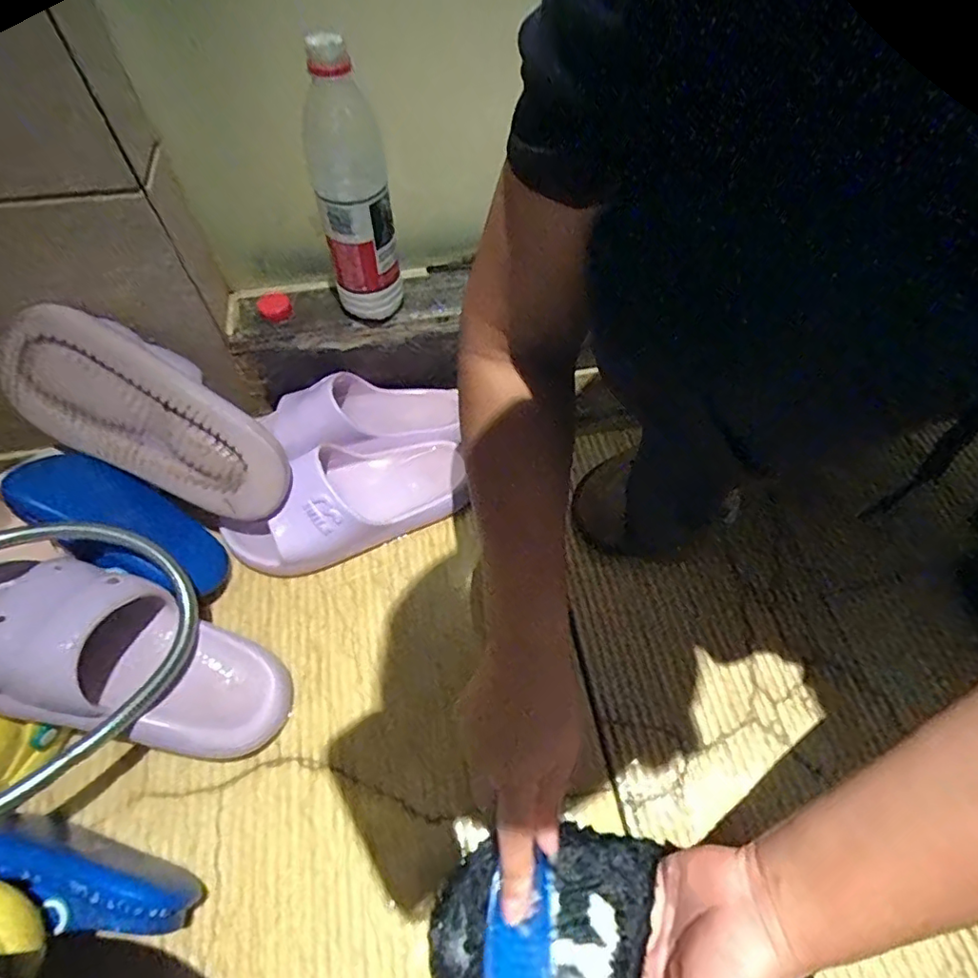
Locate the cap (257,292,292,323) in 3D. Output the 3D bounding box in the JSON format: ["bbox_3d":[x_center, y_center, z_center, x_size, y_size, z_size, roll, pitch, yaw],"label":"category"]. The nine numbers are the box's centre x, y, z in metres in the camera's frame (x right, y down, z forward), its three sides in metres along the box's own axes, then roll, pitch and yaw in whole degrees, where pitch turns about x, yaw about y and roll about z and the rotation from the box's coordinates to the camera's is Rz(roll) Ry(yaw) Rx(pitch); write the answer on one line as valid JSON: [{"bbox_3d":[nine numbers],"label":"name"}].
[{"bbox_3d":[-0.214,-0.182,0.565,0.030,0.015,0.030,0,58,0],"label":"cap"}]

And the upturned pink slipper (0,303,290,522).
[{"bbox_3d":[-0.293,-0.065,0.512,0.256,0.115,0.078,31,18,-8],"label":"upturned pink slipper"}]

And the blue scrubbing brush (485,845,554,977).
[{"bbox_3d":[0.019,0.269,0.341,0.039,0.021,0.073,2,59,2],"label":"blue scrubbing brush"}]

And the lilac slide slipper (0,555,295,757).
[{"bbox_3d":[-0.278,0.121,0.420,0.260,0.073,0.105,25,59,-16],"label":"lilac slide slipper"}]

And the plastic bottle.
[{"bbox_3d":[-0.115,-0.248,0.479,0.060,0.213,0.065,-12,59,-8],"label":"plastic bottle"}]

